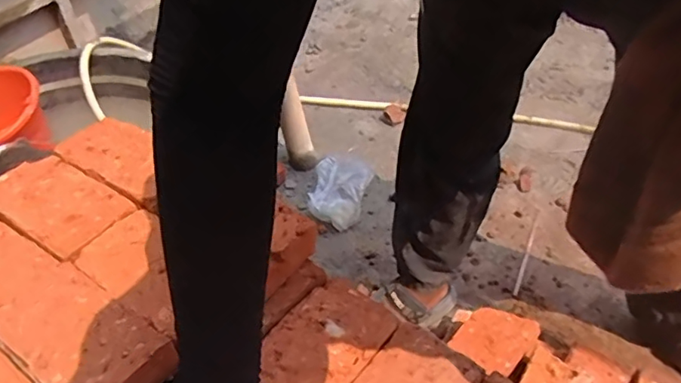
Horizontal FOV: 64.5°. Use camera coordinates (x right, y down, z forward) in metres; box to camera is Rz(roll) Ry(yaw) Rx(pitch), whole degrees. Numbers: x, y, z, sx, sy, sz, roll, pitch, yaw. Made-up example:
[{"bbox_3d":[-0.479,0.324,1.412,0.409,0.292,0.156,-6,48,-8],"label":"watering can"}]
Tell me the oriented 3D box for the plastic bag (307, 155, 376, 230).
[{"bbox_3d":[-0.004,-0.020,1.388,0.162,0.077,0.206,13,47,18],"label":"plastic bag"}]

